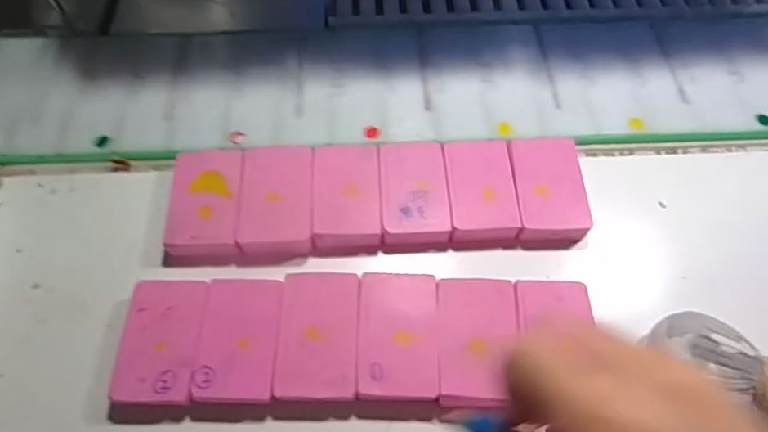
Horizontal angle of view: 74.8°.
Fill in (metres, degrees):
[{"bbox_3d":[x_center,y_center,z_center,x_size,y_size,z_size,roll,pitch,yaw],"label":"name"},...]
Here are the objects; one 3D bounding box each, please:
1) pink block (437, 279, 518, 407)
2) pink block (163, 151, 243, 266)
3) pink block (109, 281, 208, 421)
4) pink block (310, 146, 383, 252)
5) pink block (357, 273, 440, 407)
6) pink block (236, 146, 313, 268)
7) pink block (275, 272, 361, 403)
[{"bbox_3d":[0.053,0.072,0.287,0.044,0.019,0.069,1,61,2],"label":"pink block"},{"bbox_3d":[-0.115,-0.007,0.326,0.045,0.018,0.076,-4,61,-1],"label":"pink block"},{"bbox_3d":[-0.126,0.075,0.287,0.046,0.019,0.074,0,61,2],"label":"pink block"},{"bbox_3d":[-0.024,-0.013,0.329,0.042,0.015,0.071,-2,61,0],"label":"pink block"},{"bbox_3d":[0.008,0.070,0.288,0.044,0.020,0.072,0,61,1],"label":"pink block"},{"bbox_3d":[-0.070,-0.010,0.327,0.046,0.015,0.075,-1,61,1],"label":"pink block"},{"bbox_3d":[-0.037,0.069,0.289,0.044,0.018,0.070,0,61,1],"label":"pink block"}]

